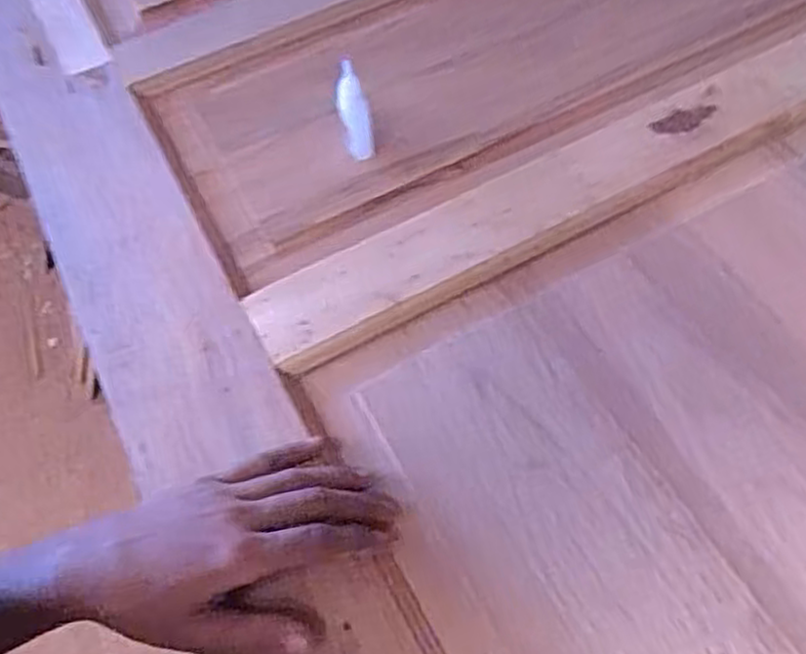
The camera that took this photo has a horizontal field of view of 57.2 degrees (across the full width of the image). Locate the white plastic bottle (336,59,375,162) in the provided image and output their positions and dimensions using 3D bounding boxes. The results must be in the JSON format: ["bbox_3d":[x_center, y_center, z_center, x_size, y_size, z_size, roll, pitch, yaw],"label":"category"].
[{"bbox_3d":[-0.036,-0.156,0.544,0.022,0.079,0.022,-8,59,-2],"label":"white plastic bottle"}]

